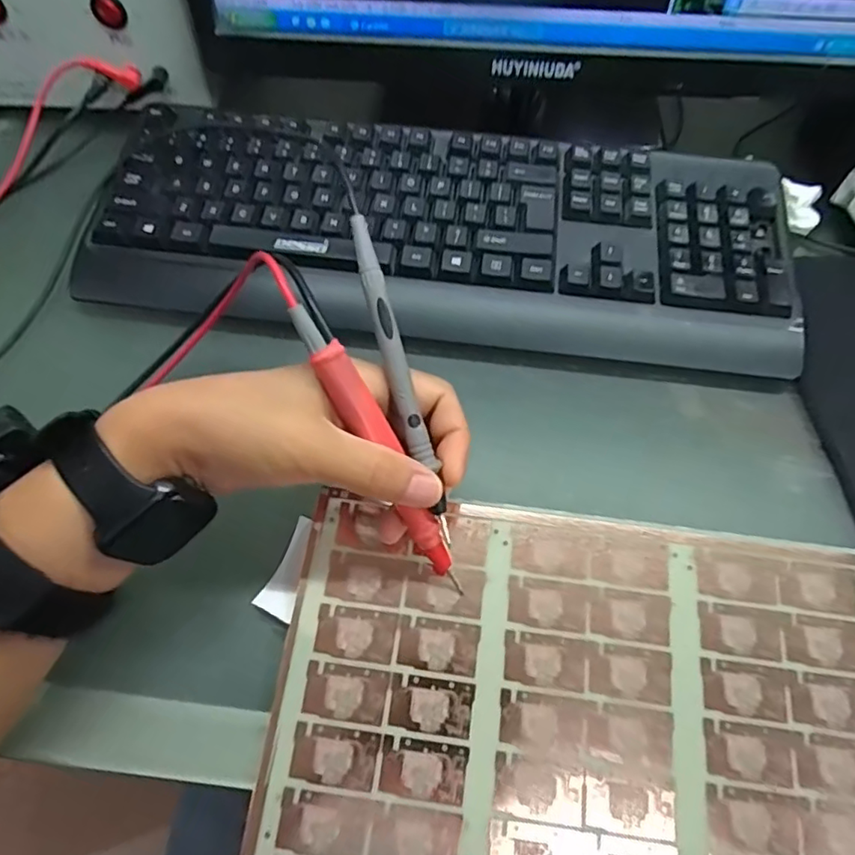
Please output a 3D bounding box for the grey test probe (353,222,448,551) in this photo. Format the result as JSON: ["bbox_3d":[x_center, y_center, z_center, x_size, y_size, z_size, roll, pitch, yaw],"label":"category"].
[{"bbox_3d":[-0.011,-0.019,0.245,0.011,0.008,0.142,-17,96,-8],"label":"grey test probe"}]

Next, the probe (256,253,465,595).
[{"bbox_3d":[-0.023,0.001,0.245,0.016,0.015,0.164,-31,104,-13],"label":"probe"}]

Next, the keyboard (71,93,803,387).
[{"bbox_3d":[0.008,-0.125,0.373,0.427,0.030,0.163,7,66,3],"label":"keyboard"}]

